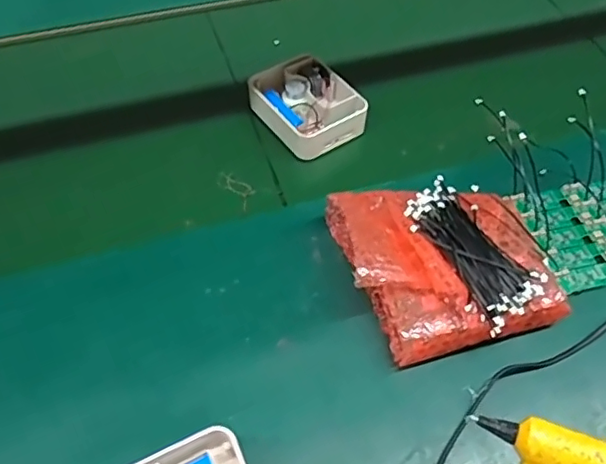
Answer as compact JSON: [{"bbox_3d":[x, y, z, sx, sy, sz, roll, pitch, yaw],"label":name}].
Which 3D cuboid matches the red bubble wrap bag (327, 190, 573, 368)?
[{"bbox_3d":[0.132,0.026,0.551,0.189,0.062,0.174,-11,55,-9],"label":"red bubble wrap bag"}]

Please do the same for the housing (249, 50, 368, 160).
[{"bbox_3d":[0.004,-0.155,0.700,0.102,0.042,0.129,-32,61,-22],"label":"housing"}]

